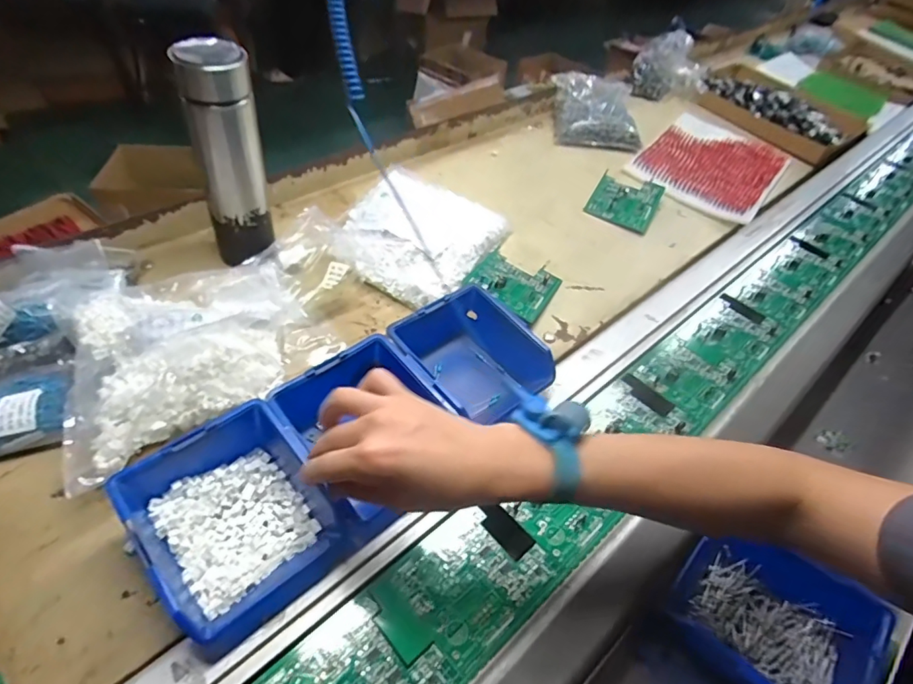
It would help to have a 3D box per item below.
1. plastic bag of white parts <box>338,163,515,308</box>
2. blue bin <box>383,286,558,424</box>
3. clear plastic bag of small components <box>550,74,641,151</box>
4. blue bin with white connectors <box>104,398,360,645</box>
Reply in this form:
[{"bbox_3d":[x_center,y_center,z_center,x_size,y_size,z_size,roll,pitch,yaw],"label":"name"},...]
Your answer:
[{"bbox_3d":[-0.051,-0.140,0.646,0.176,0.045,0.193,25,49,16],"label":"plastic bag of white parts"},{"bbox_3d":[0.012,0.022,0.510,0.119,0.077,0.140,-32,58,-31],"label":"blue bin"},{"bbox_3d":[0.252,-0.425,0.925,0.153,0.061,0.187,4,47,-4],"label":"clear plastic bag of small components"},{"bbox_3d":[-0.164,0.128,0.379,0.126,0.061,0.135,-32,58,-31],"label":"blue bin with white connectors"}]

